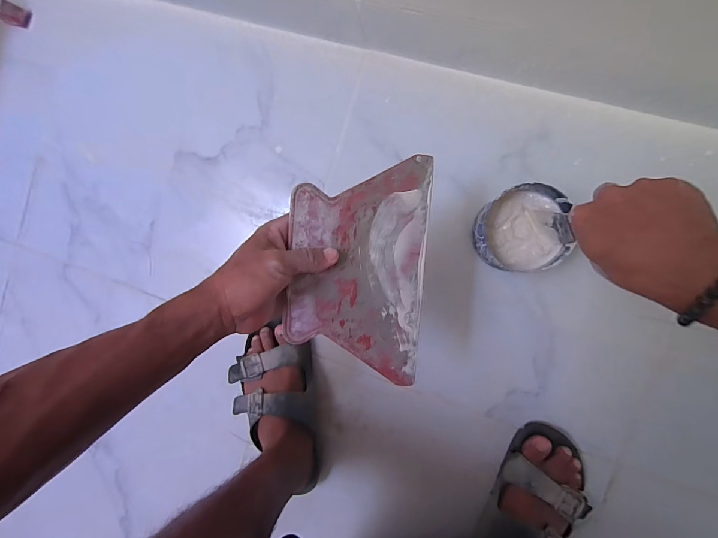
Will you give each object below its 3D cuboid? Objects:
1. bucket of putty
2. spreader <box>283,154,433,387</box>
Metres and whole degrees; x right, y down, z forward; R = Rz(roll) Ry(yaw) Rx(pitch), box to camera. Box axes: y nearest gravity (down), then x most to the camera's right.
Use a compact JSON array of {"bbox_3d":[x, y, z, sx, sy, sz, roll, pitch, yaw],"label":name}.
[{"bbox_3d":[0.207,-0.051,0.461,0.101,0.078,0.102,0,88,12],"label":"bucket of putty"},{"bbox_3d":[0.001,0.000,0.332,0.129,0.004,0.206,4,94,-11],"label":"spreader"}]

